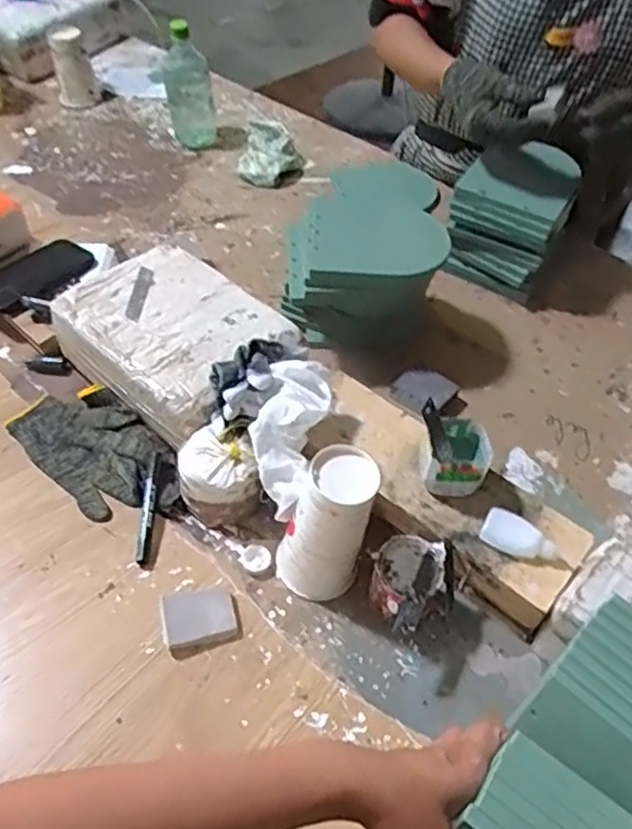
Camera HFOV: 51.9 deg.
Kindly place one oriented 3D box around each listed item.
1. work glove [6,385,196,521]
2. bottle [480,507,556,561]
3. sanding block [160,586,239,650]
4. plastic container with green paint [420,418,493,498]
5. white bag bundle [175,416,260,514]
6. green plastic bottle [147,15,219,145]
[{"bbox_3d":[-0.248,0.037,0.739,0.236,0.029,0.111,34,54,23],"label":"work glove"},{"bbox_3d":[0.197,0.119,0.633,0.070,0.018,0.035,27,53,17],"label":"bottle"},{"bbox_3d":[-0.112,0.193,0.624,0.069,0.010,0.056,-9,50,-12],"label":"sanding block"},{"bbox_3d":[0.142,0.043,0.666,0.067,0.053,0.078,13,50,6],"label":"plastic container with green paint"},{"bbox_3d":[-0.108,0.063,0.690,0.074,0.103,0.080,-10,50,-13],"label":"white bag bundle"},{"bbox_3d":[-0.228,-0.562,1.126,0.099,0.207,0.075,-2,49,-6],"label":"green plastic bottle"}]

